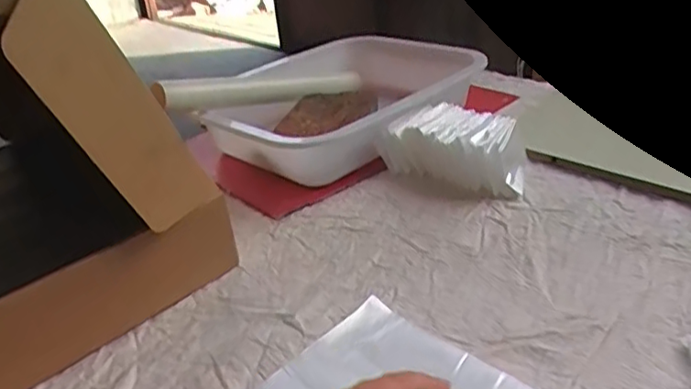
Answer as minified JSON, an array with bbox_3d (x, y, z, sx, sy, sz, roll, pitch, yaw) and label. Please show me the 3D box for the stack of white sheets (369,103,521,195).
[{"bbox_3d":[0.140,-0.059,0.769,0.174,0.066,0.098,15,35,33],"label":"stack of white sheets"}]

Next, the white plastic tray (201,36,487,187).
[{"bbox_3d":[-0.007,-0.133,0.911,0.357,0.087,0.286,-23,34,-28],"label":"white plastic tray"}]

